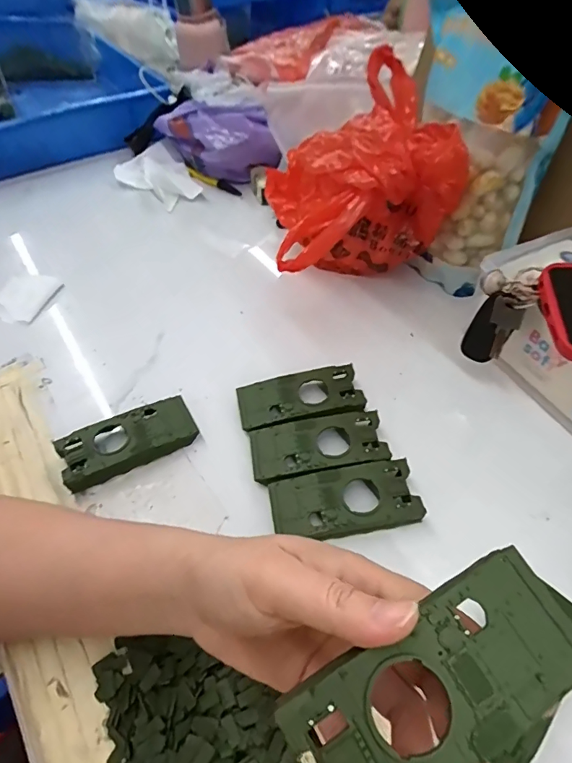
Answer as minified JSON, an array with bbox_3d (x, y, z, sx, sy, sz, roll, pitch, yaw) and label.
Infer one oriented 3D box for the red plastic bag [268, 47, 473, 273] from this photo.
[{"bbox_3d":[0.068,-0.167,0.429,0.160,0.176,0.138,-4,50,-2],"label":"red plastic bag"}]

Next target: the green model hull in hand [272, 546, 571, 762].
[{"bbox_3d":[0.054,0.104,0.151,0.107,0.012,0.050,-28,54,-11],"label":"green model hull in hand"}]

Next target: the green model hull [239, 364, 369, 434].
[{"bbox_3d":[0.012,0.014,0.385,0.102,0.018,0.051,-7,50,-5],"label":"green model hull"}]

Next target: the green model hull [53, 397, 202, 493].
[{"bbox_3d":[-0.127,0.048,0.365,0.104,0.020,0.047,-24,54,-18],"label":"green model hull"}]

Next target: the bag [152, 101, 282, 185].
[{"bbox_3d":[-0.103,-0.340,0.632,0.181,0.089,0.068,37,59,27],"label":"bag"}]

